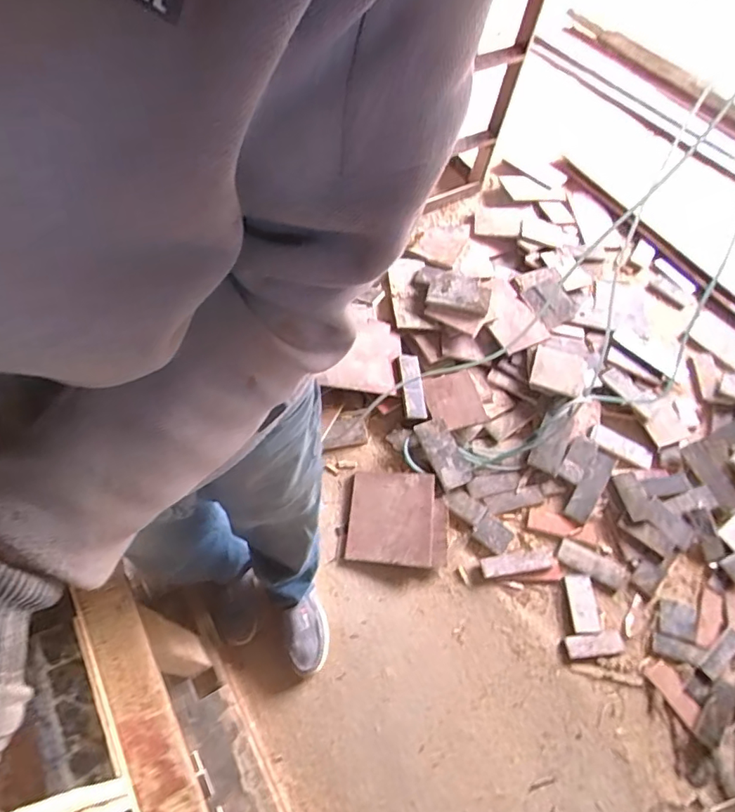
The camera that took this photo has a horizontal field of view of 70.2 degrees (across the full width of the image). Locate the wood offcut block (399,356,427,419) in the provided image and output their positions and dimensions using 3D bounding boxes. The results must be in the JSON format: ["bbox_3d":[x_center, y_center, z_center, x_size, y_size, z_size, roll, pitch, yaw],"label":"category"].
[{"bbox_3d":[0.130,-0.055,1.506,0.059,0.017,0.190,-7,75,-6],"label":"wood offcut block"}]

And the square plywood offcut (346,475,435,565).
[{"bbox_3d":[0.060,0.285,1.355,0.212,0.030,0.235,5,59,1],"label":"square plywood offcut"}]

